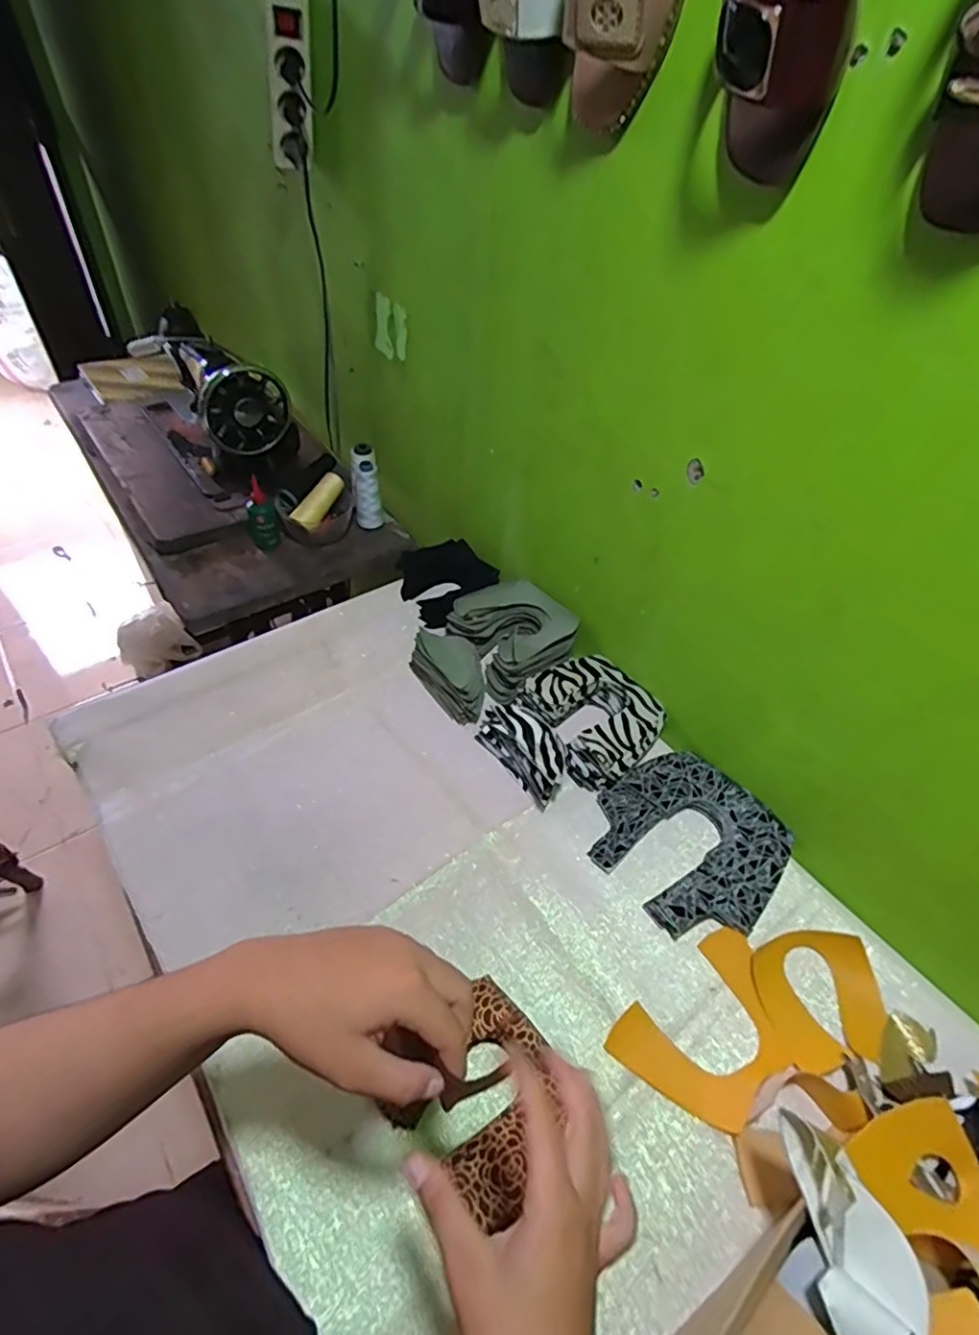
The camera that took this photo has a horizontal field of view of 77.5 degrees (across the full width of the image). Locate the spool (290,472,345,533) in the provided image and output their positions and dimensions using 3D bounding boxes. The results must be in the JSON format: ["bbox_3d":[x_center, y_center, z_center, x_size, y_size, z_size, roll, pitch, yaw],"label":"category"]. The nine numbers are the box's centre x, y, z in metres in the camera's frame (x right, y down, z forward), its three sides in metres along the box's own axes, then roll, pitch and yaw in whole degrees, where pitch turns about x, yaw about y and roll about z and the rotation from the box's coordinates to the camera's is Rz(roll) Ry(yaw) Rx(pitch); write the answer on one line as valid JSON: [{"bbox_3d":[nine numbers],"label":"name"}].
[{"bbox_3d":[-0.278,-0.269,1.003,0.031,0.039,0.107,29,77,19],"label":"spool"}]

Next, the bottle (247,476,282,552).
[{"bbox_3d":[-0.362,-0.242,0.968,0.044,0.104,0.040,-21,53,-24],"label":"bottle"}]

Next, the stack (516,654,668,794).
[{"bbox_3d":[0.136,0.060,0.765,0.140,0.046,0.162,-21,53,-24],"label":"stack"}]

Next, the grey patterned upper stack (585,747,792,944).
[{"bbox_3d":[0.220,0.190,0.674,0.182,0.036,0.191,-28,57,-28],"label":"grey patterned upper stack"}]

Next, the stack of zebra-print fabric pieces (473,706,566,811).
[{"bbox_3d":[0.044,0.093,0.724,0.057,0.067,0.133,-26,56,-27],"label":"stack of zebra-print fabric pieces"}]

